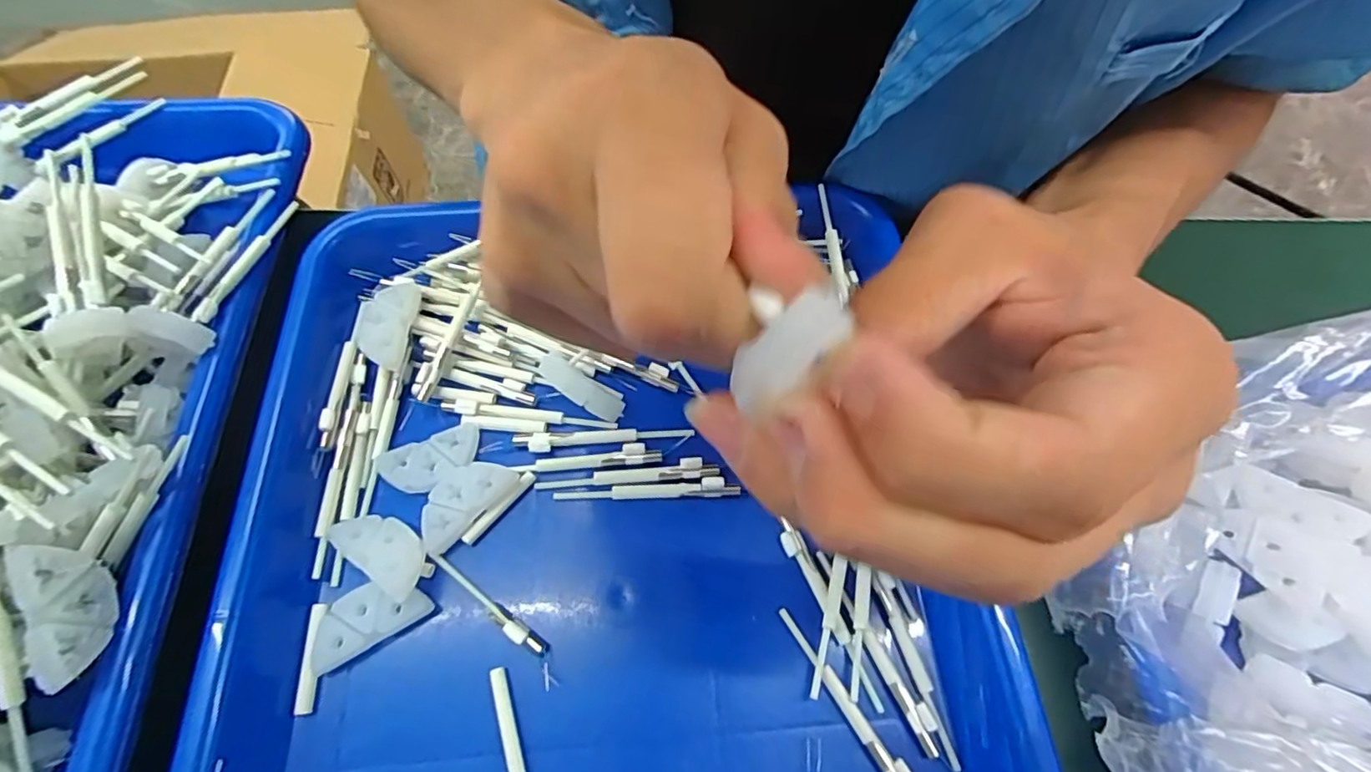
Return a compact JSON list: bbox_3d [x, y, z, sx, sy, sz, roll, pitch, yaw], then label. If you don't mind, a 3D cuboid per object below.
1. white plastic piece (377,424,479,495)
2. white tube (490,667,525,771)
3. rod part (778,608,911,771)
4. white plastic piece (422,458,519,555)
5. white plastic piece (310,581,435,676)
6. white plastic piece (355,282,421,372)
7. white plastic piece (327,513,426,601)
[{"bbox_3d":[-0.097,0.029,0.232,0.039,0.004,0.020,-19,66,-9],"label":"white plastic piece"},{"bbox_3d":[-0.057,0.108,0.196,0.005,0.004,0.033,-17,66,-8],"label":"white tube"},{"bbox_3d":[0.056,0.107,0.197,0.007,0.007,0.078,-30,68,-14],"label":"rod part"},{"bbox_3d":[-0.085,0.040,0.224,0.026,0.004,0.038,38,70,16],"label":"white plastic piece"},{"bbox_3d":[-0.108,0.078,0.207,0.040,0.006,0.020,-27,67,-13],"label":"white plastic piece"},{"bbox_3d":[-0.121,-0.025,0.247,0.017,0.010,0.039,0,64,-1],"label":"white plastic piece"},{"bbox_3d":[-0.106,0.055,0.213,0.039,0.008,0.018,34,69,15],"label":"white plastic piece"}]

